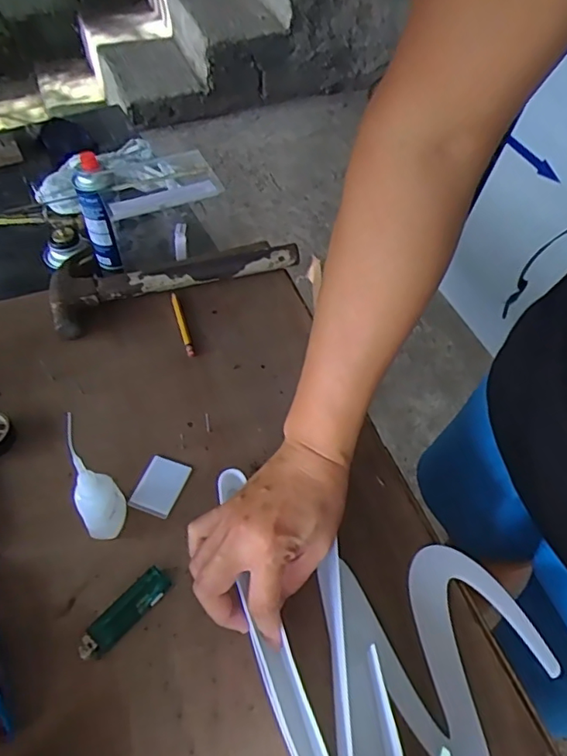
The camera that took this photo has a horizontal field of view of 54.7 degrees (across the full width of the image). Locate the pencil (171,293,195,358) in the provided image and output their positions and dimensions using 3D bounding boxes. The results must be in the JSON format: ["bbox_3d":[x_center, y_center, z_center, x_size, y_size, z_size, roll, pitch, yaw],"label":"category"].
[{"bbox_3d":[-0.117,-0.063,0.630,0.010,0.008,0.101,-13,53,-14],"label":"pencil"}]

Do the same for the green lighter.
[{"bbox_3d":[-0.126,0.186,0.436,0.026,0.015,0.080,37,58,23],"label":"green lighter"}]

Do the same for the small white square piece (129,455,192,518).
[{"bbox_3d":[-0.114,0.099,0.508,0.038,0.005,0.055,18,53,11],"label":"small white square piece"}]

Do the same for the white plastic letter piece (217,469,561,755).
[{"bbox_3d":[0.078,0.170,0.435,0.214,0.041,0.245,-12,55,-9],"label":"white plastic letter piece"}]

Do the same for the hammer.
[{"bbox_3d":[-0.131,-0.129,0.659,0.295,0.035,0.095,-22,56,-17],"label":"hammer"}]

